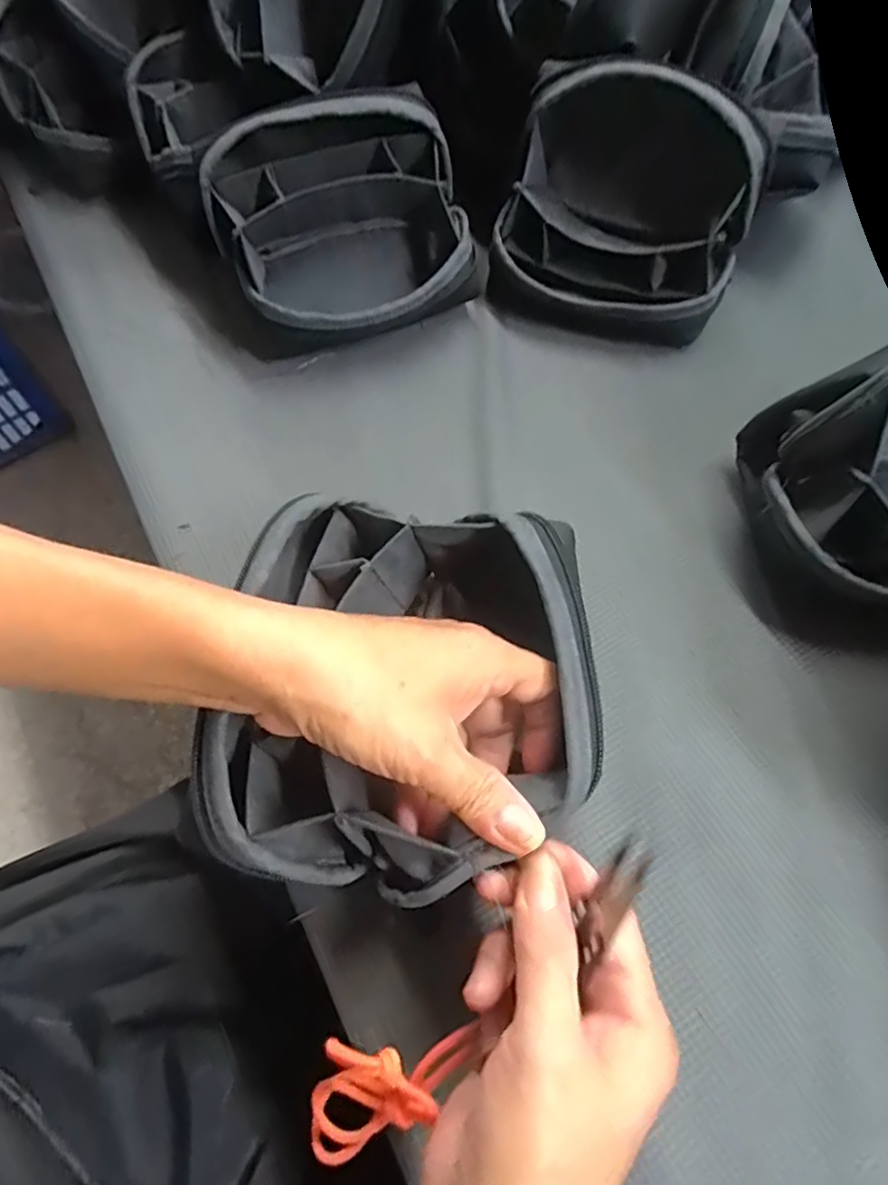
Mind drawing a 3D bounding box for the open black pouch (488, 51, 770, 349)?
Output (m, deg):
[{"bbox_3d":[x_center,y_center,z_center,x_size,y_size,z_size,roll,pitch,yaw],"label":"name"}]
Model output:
[{"bbox_3d":[0.116,-0.257,0.415,0.165,0.130,0.093,30,66,16],"label":"open black pouch"}]

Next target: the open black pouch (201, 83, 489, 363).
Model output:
[{"bbox_3d":[-0.060,-0.232,0.412,0.173,0.117,0.108,-19,63,-10],"label":"open black pouch"}]

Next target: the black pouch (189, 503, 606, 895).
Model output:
[{"bbox_3d":[-0.013,0.037,0.256,0.142,0.060,0.158,5,62,4],"label":"black pouch"}]

